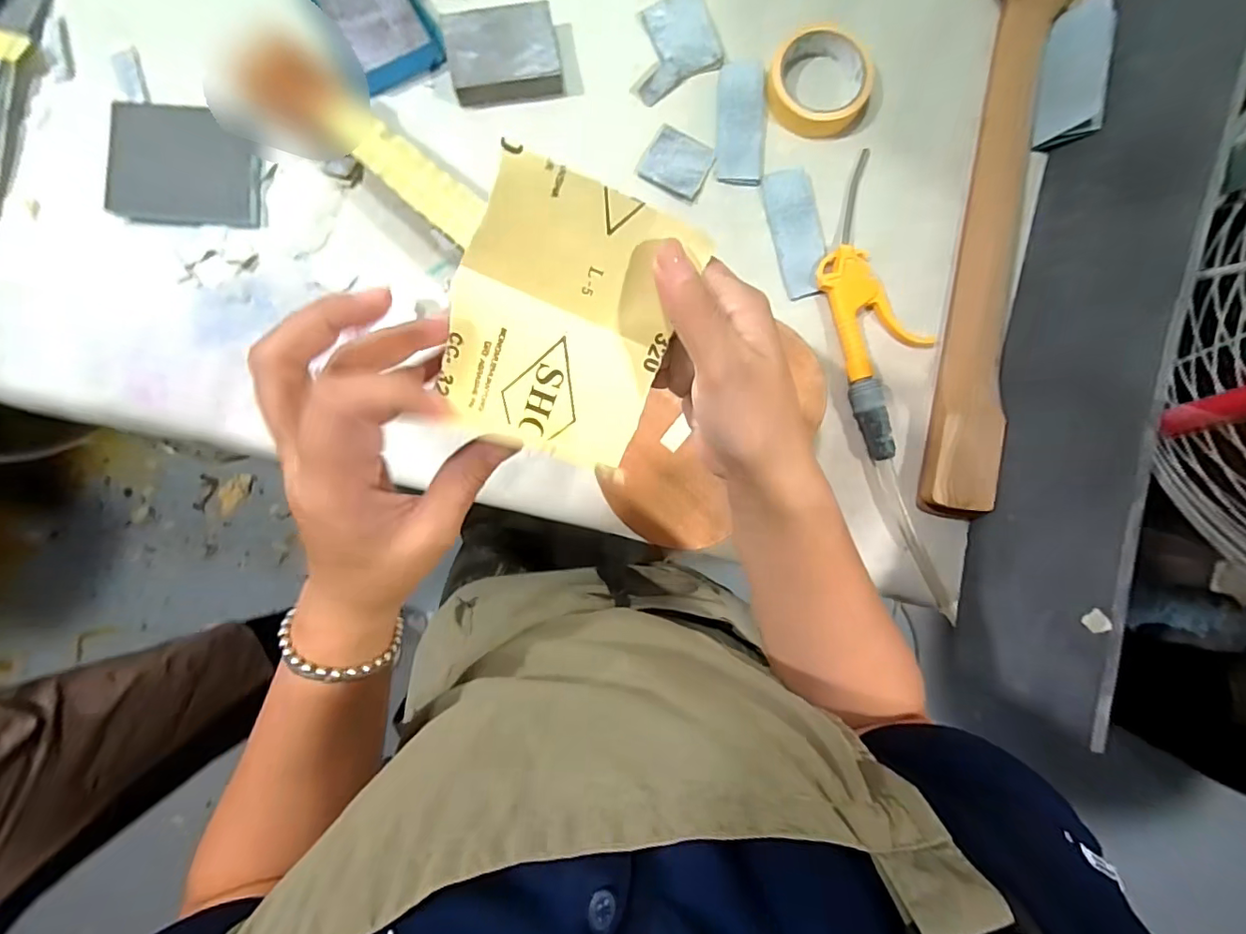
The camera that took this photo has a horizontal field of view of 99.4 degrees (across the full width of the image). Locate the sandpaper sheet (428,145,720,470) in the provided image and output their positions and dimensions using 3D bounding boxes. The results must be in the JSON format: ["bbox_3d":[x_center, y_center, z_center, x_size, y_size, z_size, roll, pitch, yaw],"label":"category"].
[{"bbox_3d":[-0.025,-0.057,0.219,0.087,0.015,0.112,17,119,-14],"label":"sandpaper sheet"}]

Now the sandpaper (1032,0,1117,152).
[{"bbox_3d":[0.427,-0.372,0.497,0.013,0.051,0.134,12,87,-35],"label":"sandpaper"}]

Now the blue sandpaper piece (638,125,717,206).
[{"bbox_3d":[0.051,-0.287,0.500,0.061,0.004,0.058,28,85,1],"label":"blue sandpaper piece"}]

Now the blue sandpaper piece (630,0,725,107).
[{"bbox_3d":[0.046,-0.405,0.504,0.104,0.009,0.076,-33,91,-4],"label":"blue sandpaper piece"}]

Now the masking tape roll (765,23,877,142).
[{"bbox_3d":[0.186,-0.364,0.498,0.094,0.026,0.092,0,89,-3],"label":"masking tape roll"}]

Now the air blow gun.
[{"bbox_3d":[0.236,-0.152,0.494,0.084,0.028,0.276,-15,89,-4],"label":"air blow gun"}]

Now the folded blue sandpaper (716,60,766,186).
[{"bbox_3d":[0.113,-0.331,0.501,0.043,0.007,0.125,3,88,-3],"label":"folded blue sandpaper"}]

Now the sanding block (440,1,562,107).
[{"bbox_3d":[-0.109,-0.380,0.486,0.097,0.026,0.071,-11,89,-4],"label":"sanding block"}]

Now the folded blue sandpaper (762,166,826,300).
[{"bbox_3d":[0.166,-0.220,0.500,0.047,0.010,0.115,-14,94,3],"label":"folded blue sandpaper"}]

